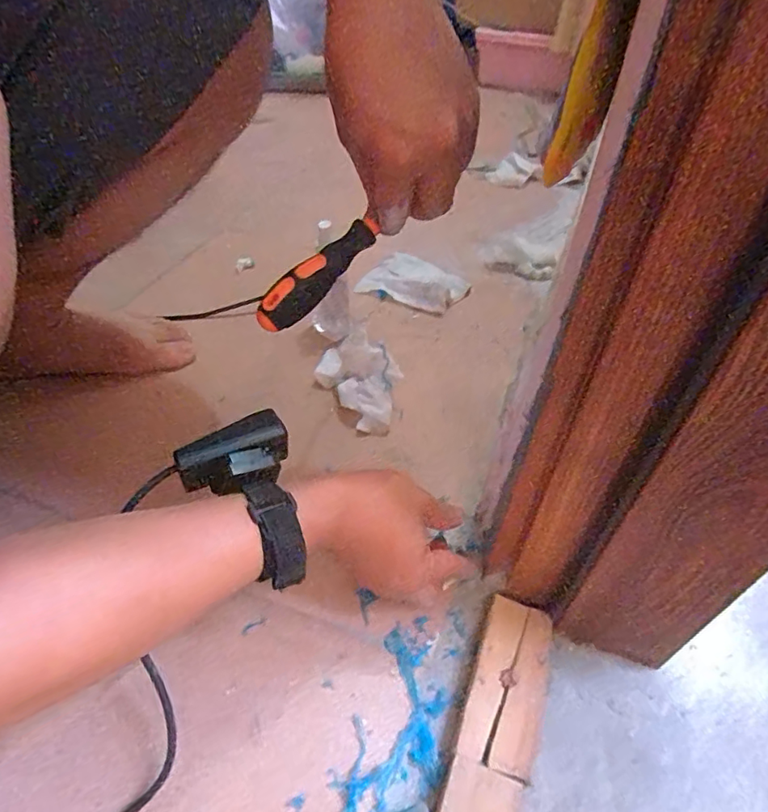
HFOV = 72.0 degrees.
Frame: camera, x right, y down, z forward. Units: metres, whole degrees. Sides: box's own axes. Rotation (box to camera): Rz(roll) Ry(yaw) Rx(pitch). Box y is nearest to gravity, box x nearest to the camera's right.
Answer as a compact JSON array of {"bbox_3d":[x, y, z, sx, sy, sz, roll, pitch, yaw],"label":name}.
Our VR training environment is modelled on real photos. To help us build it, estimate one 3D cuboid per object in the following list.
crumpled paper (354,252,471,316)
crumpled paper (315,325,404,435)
[{"bbox_3d":[0.041,-0.168,0.713,0.136,0.017,0.100,25,49,21],"label":"crumpled paper"},{"bbox_3d":[-0.023,-0.029,0.553,0.071,0.023,0.113,-43,54,2],"label":"crumpled paper"}]

